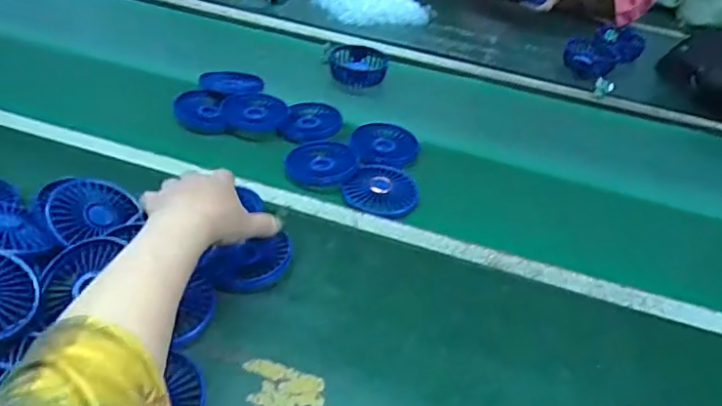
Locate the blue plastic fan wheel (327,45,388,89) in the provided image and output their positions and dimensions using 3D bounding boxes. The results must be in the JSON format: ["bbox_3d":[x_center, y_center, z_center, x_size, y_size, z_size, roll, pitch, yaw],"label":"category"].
[{"bbox_3d":[-0.004,-0.213,0.876,0.085,0.027,0.079,-3,42,-11],"label":"blue plastic fan wheel"}]

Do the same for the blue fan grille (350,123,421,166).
[{"bbox_3d":[0.031,-0.074,0.722,0.085,0.009,0.087,6,41,-2],"label":"blue fan grille"}]

